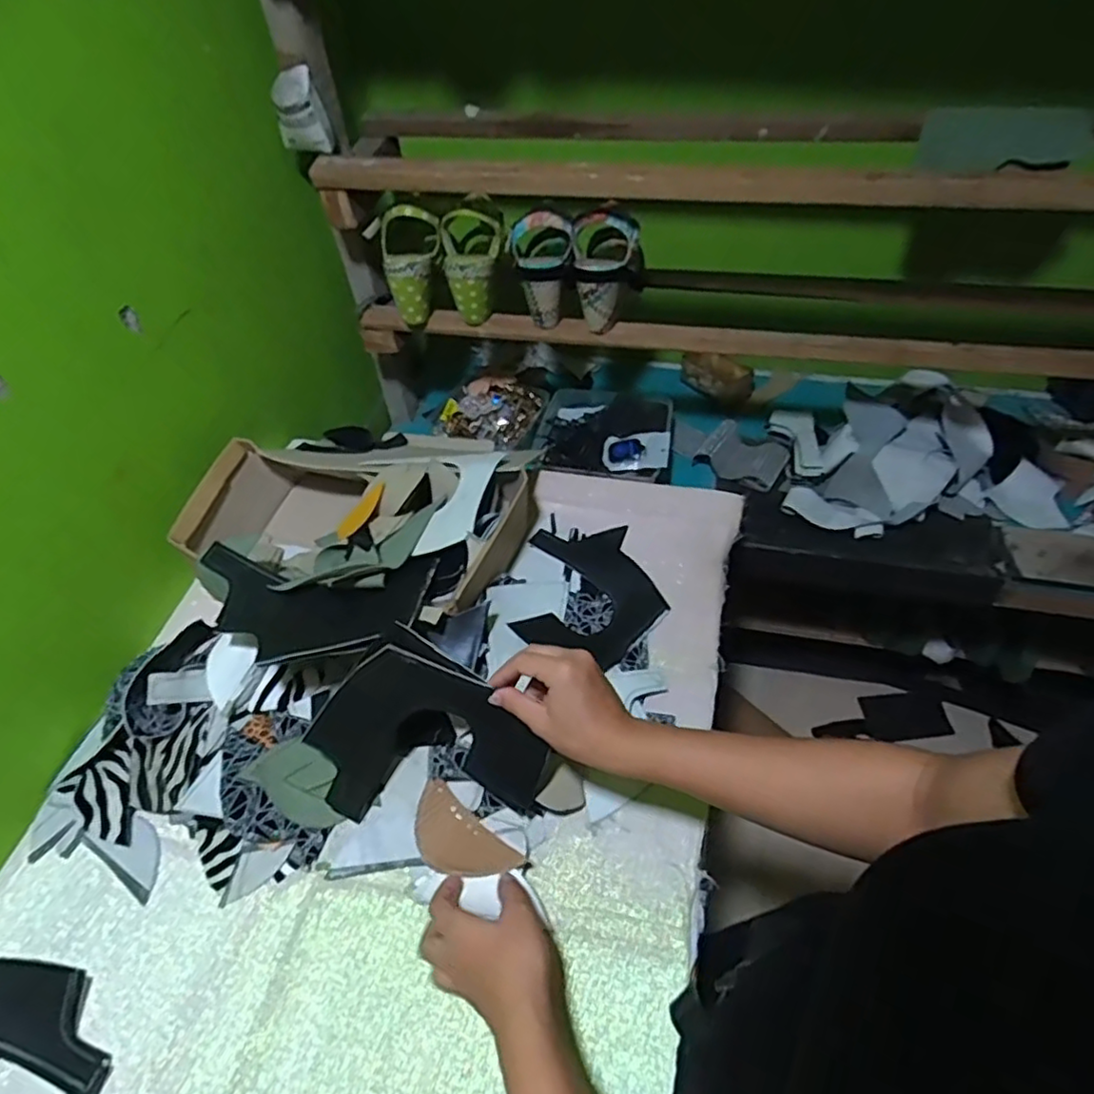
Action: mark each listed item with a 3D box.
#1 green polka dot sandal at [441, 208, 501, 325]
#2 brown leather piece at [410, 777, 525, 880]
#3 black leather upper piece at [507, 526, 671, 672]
[{"bbox_3d":[-0.095,-0.366,0.847,0.077,0.122,0.071,-4,49,0],"label":"green polka dot sandal"},{"bbox_3d":[-0.076,0.248,0.550,0.102,0.007,0.055,32,44,21],"label":"brown leather piece"},{"bbox_3d":[0.045,0.043,0.719,0.162,0.029,0.167,-6,51,-4],"label":"black leather upper piece"}]

